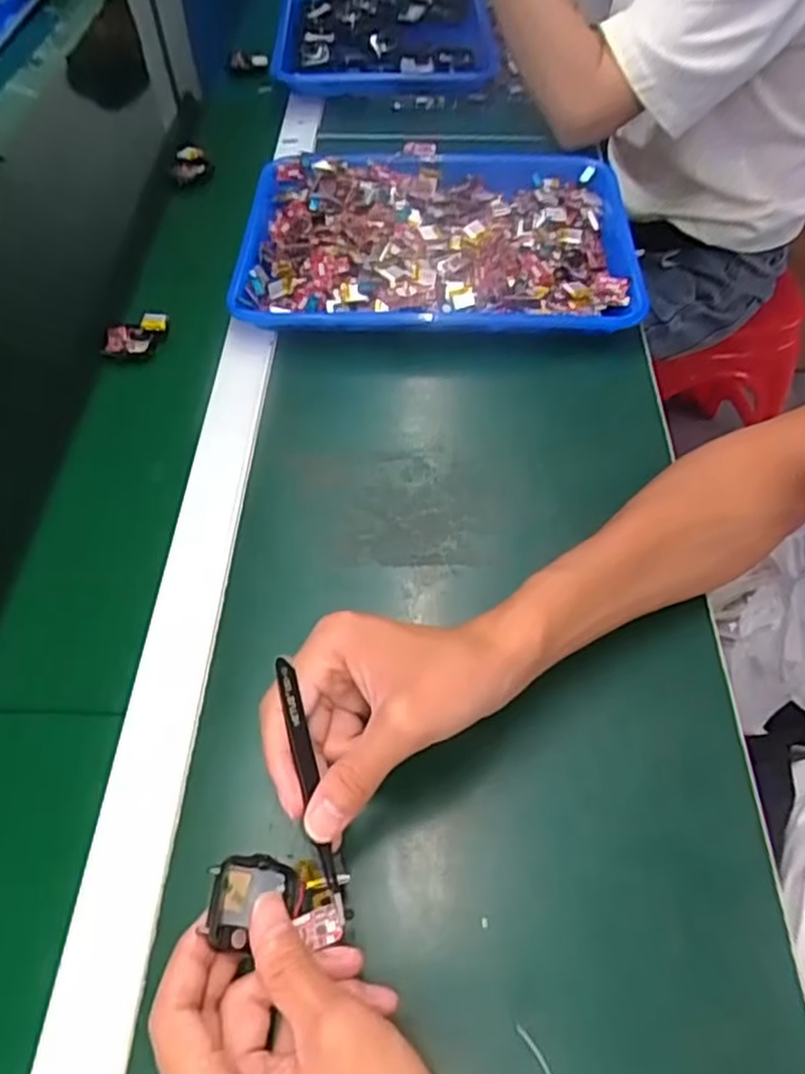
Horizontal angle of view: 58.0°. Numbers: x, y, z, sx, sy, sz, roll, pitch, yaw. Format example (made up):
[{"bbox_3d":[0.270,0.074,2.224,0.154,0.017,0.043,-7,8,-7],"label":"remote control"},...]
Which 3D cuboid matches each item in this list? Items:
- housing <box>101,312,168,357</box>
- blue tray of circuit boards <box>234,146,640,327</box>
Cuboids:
[{"bbox_3d":[-0.218,-0.162,0.591,0.051,0.020,0.034,-5,55,0],"label":"housing"},{"bbox_3d":[0.029,-0.271,0.645,0.332,0.039,0.256,0,55,3],"label":"blue tray of circuit boards"}]

